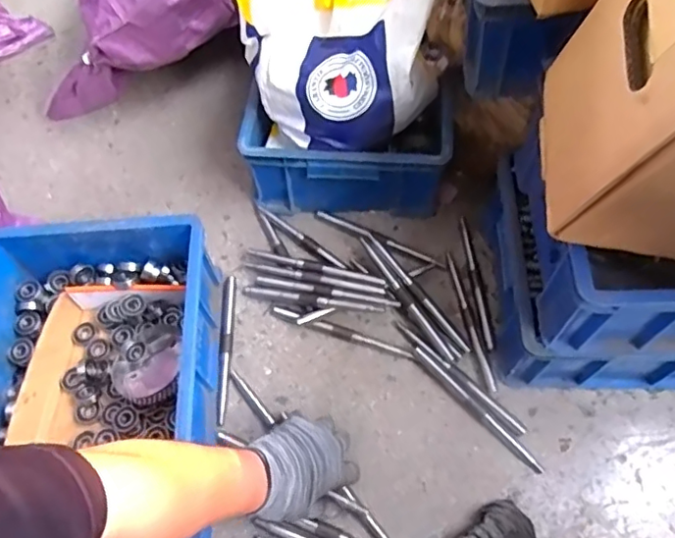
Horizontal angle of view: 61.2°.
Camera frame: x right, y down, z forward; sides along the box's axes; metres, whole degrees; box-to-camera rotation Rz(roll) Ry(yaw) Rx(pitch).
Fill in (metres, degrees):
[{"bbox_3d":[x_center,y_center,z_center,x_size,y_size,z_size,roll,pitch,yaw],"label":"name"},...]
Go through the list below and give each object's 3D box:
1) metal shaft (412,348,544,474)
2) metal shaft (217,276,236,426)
[{"bbox_3d":[0.181,0.183,0.753,0.015,0.012,0.215,-40,67,-17],"label":"metal shaft"},{"bbox_3d":[-0.158,0.111,0.809,0.017,0.018,0.210,-2,62,1],"label":"metal shaft"}]

